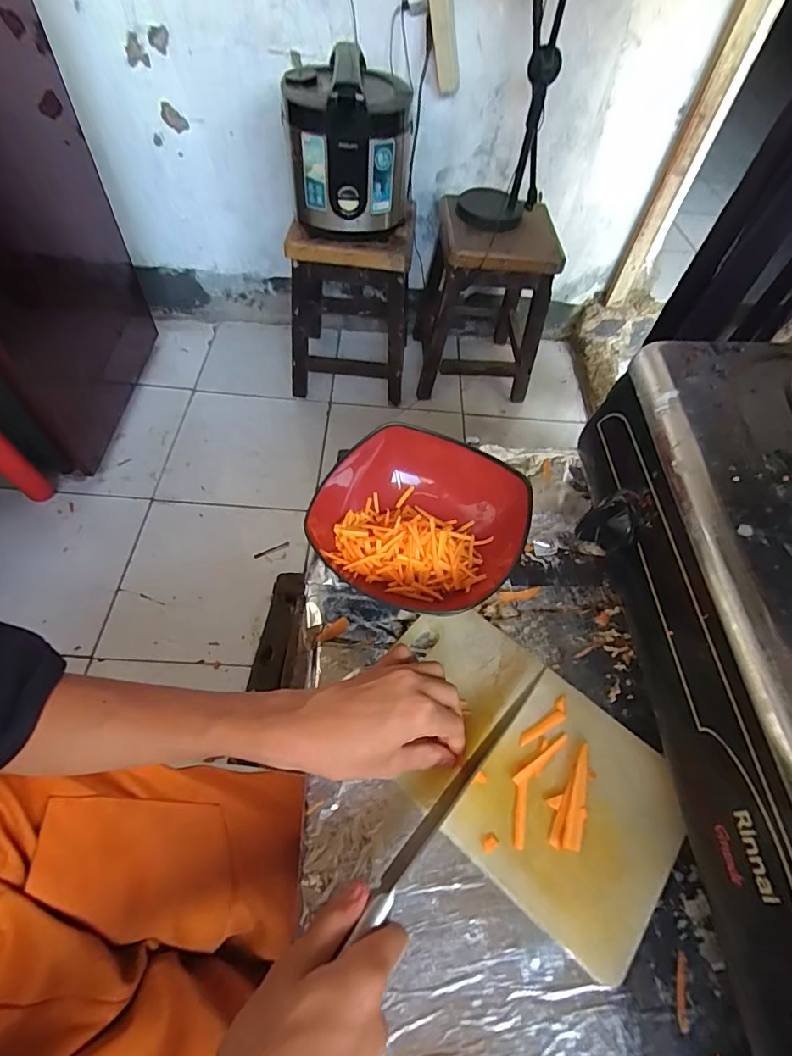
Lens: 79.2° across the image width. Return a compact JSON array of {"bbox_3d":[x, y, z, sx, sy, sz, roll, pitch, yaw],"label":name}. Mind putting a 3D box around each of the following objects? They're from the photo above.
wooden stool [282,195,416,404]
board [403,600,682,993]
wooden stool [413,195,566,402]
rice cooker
[{"bbox_3d":[-0.139,-0.666,1.349,0.318,0.433,0.418,-1,56,-6],"label":"wooden stool"},{"bbox_3d":[0.090,0.172,0.362,0.236,0.015,0.144,38,62,19],"label":"board"},{"bbox_3d":[0.251,-0.663,1.381,0.320,0.452,0.365,3,56,-3],"label":"wooden stool"},{"bbox_3d":[-0.097,-0.795,1.004,0.242,0.257,0.226,-1,56,-6],"label":"rice cooker"}]

